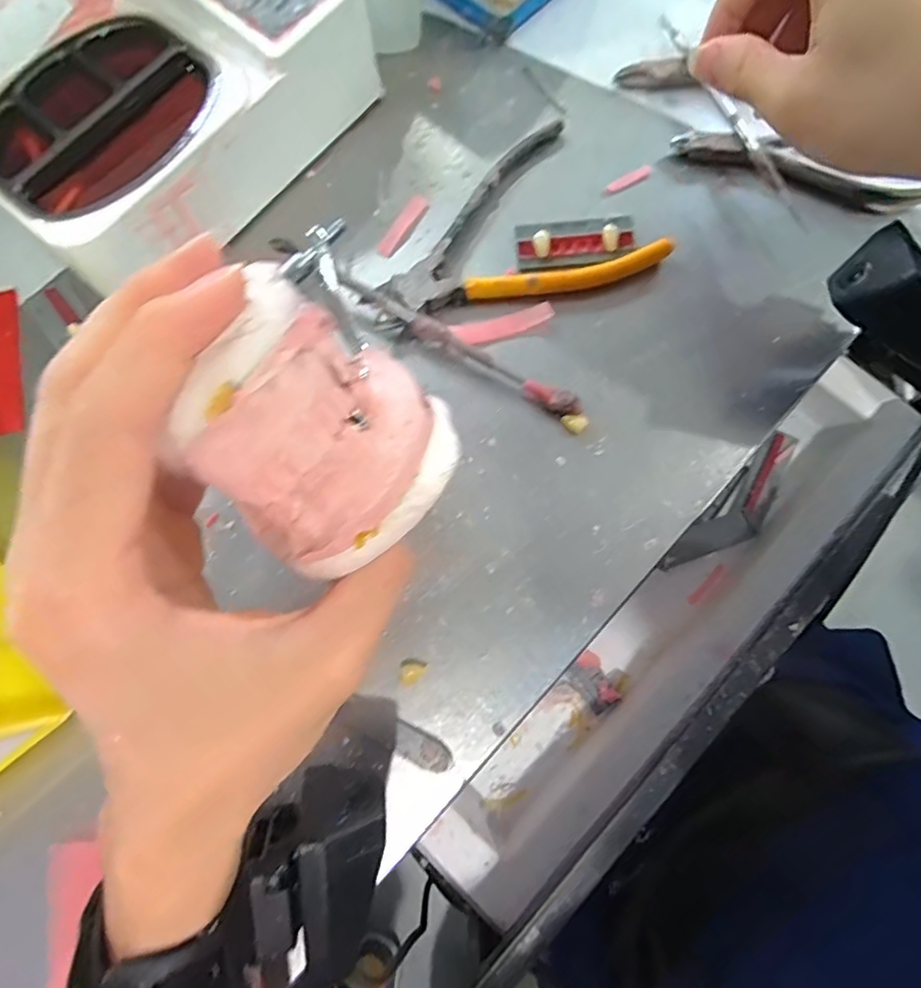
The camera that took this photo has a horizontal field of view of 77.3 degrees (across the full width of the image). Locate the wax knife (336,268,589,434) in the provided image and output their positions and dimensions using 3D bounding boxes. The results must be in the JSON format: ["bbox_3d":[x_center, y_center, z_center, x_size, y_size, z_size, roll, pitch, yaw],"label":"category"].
[{"bbox_3d":[-0.001,-0.071,0.275,0.141,0.012,0.013,32,79,9],"label":"wax knife"}]

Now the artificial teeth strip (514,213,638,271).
[{"bbox_3d":[0.058,-0.129,0.291,0.059,0.004,0.024,-3,76,1],"label":"artificial teeth strip"}]

